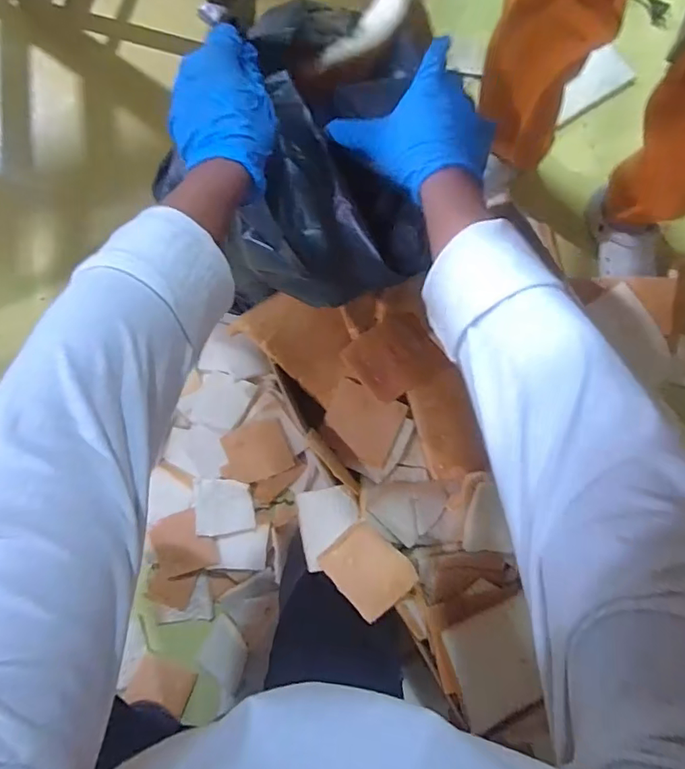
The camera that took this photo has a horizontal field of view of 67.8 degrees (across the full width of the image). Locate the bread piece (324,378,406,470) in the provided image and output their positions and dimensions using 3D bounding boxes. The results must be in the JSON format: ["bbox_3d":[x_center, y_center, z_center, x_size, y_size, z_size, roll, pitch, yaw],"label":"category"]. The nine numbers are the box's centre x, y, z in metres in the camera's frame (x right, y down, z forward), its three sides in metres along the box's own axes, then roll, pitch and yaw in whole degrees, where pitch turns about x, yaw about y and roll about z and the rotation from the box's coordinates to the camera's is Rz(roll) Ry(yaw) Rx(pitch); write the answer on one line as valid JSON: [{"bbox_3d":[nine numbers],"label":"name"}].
[{"bbox_3d":[0.027,0.053,0.697,0.098,0.018,0.091,26,82,2],"label":"bread piece"}]

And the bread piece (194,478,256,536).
[{"bbox_3d":[-0.196,0.200,0.844,0.092,0.023,0.091,-8,82,-3],"label":"bread piece"}]

